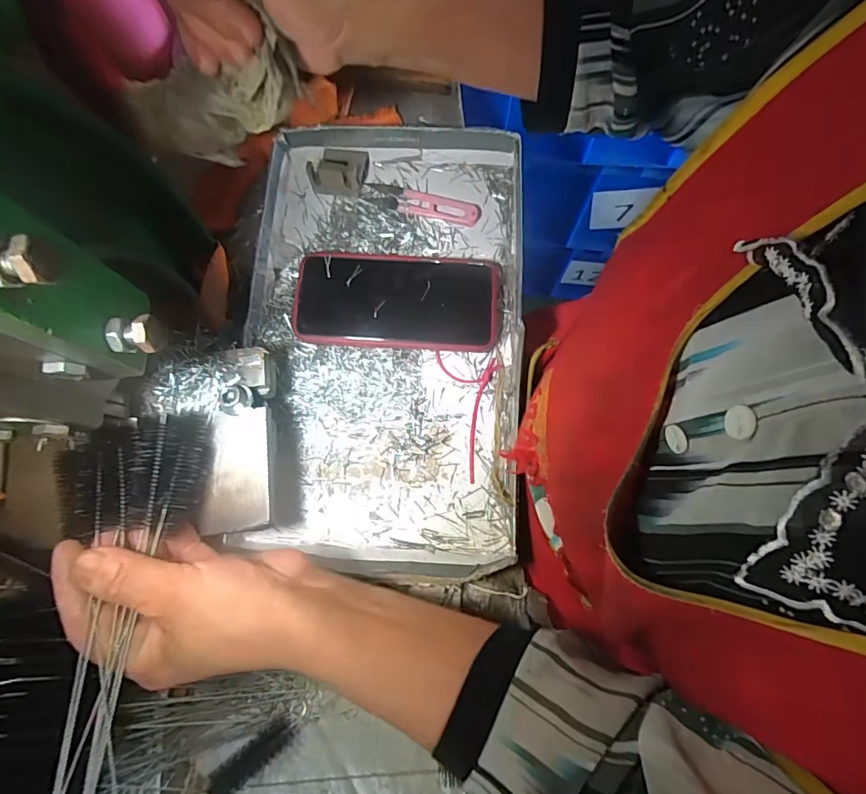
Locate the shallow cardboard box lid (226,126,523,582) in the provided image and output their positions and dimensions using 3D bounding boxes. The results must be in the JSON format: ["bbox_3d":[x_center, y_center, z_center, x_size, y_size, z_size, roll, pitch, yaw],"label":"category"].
[{"bbox_3d":[-0.037,-0.051,0.375,0.208,0.033,0.355,3,77,-1],"label":"shallow cardboard box lid"}]

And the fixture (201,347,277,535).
[{"bbox_3d":[-0.126,0.026,0.305,0.048,0.022,0.115,-4,77,-2],"label":"fixture"}]

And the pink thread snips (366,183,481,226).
[{"bbox_3d":[-0.008,-0.169,0.408,0.098,0.006,0.024,13,77,2],"label":"pink thread snips"}]

